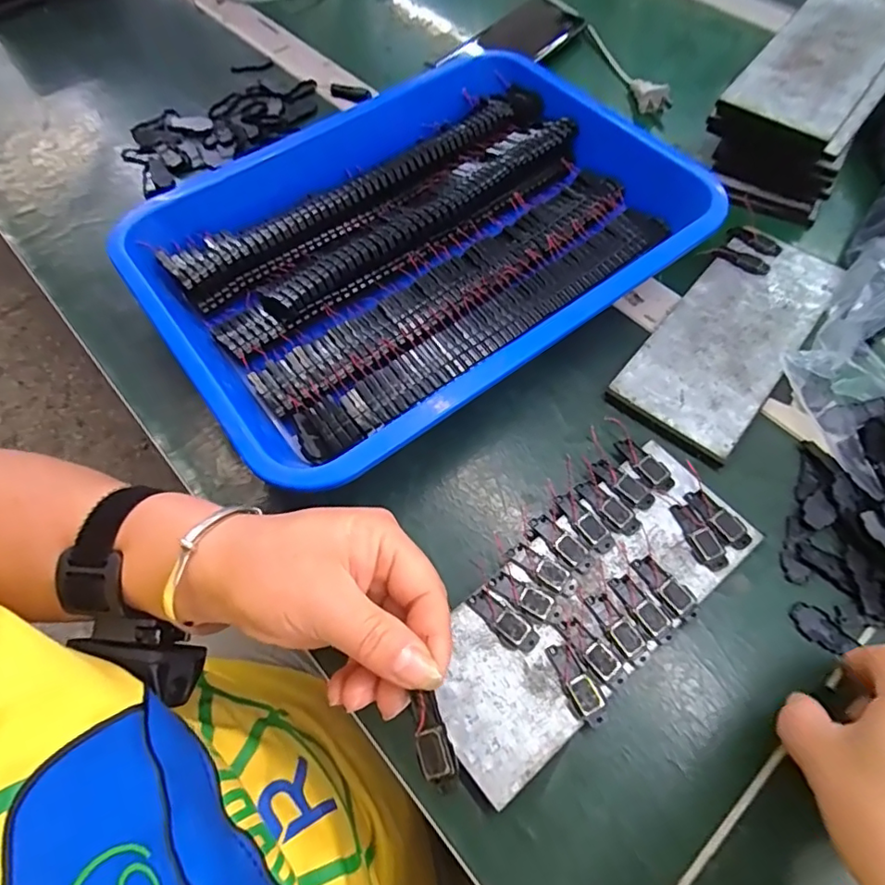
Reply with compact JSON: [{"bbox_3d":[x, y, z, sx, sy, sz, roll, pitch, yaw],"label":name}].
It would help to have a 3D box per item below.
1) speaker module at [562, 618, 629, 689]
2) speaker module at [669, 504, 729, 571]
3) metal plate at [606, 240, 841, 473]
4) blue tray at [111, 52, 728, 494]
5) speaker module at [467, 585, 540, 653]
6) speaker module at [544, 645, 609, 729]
[{"bbox_3d":[0.076,0.104,0.270,0.013,0.004,0.037,-30,64,-21],"label":"speaker module"},{"bbox_3d":[0.140,0.051,0.297,0.016,0.005,0.039,-22,64,-9],"label":"speaker module"},{"bbox_3d":[0.194,-0.074,0.362,0.080,0.007,0.194,36,70,19],"label":"metal plate"},{"bbox_3d":[-0.006,-0.144,0.383,0.365,0.048,0.258,-34,66,-14],"label":"blue tray"},{"bbox_3d":[0.031,0.090,0.276,0.014,0.004,0.039,-42,68,-18],"label":"speaker module"},{"bbox_3d":[0.065,0.116,0.262,0.013,0.004,0.039,-25,64,-10],"label":"speaker module"}]

